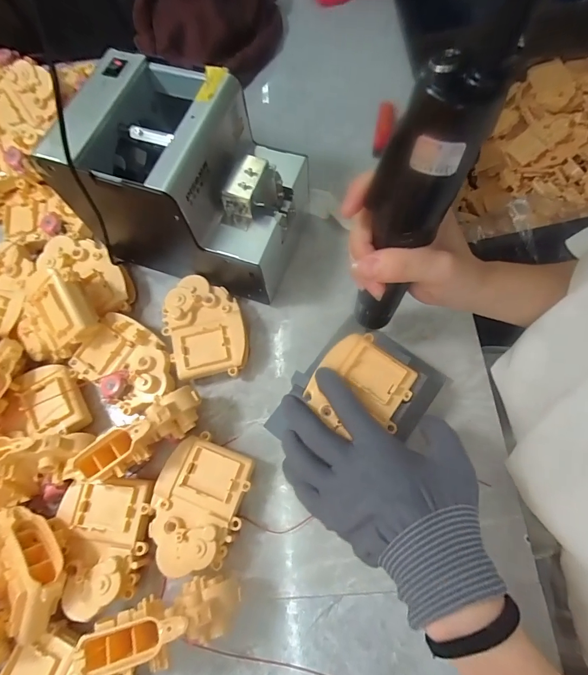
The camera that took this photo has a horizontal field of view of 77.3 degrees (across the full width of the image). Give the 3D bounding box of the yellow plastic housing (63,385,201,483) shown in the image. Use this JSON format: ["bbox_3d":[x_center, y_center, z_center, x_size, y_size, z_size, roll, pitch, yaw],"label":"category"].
[{"bbox_3d":[-0.126,0.082,0.293,0.115,0.049,0.037,-33,71,-8],"label":"yellow plastic housing"}]

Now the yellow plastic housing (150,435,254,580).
[{"bbox_3d":[-0.078,0.135,0.302,0.074,0.034,0.095,23,73,12],"label":"yellow plastic housing"}]

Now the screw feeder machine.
[{"bbox_3d":[-0.088,-0.137,0.344,0.177,0.142,0.137,13,71,9],"label":"screw feeder machine"}]

